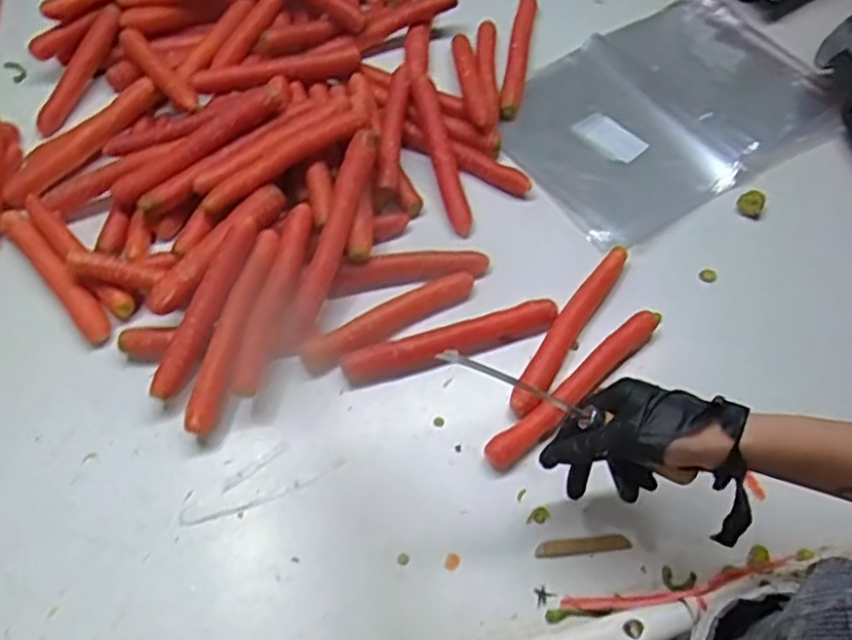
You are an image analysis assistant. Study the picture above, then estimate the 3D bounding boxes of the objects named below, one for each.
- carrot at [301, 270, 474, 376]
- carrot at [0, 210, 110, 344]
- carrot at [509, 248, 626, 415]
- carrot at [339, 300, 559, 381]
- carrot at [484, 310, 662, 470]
[{"bbox_3d":[-0.034,-0.002,0.613,0.167,0.023,0.029,-27,62,-15],"label":"carrot"},{"bbox_3d":[-0.362,-0.047,0.651,0.026,0.024,0.191,-40,66,-21],"label":"carrot"},{"bbox_3d":[0.132,0.004,0.611,0.025,0.023,0.198,28,63,17],"label":"carrot"},{"bbox_3d":[0.023,0.019,0.606,0.198,0.023,0.024,-15,59,-8],"label":"carrot"},{"bbox_3d":[0.134,0.056,0.585,0.211,0.027,0.024,-38,65,-20],"label":"carrot"}]

